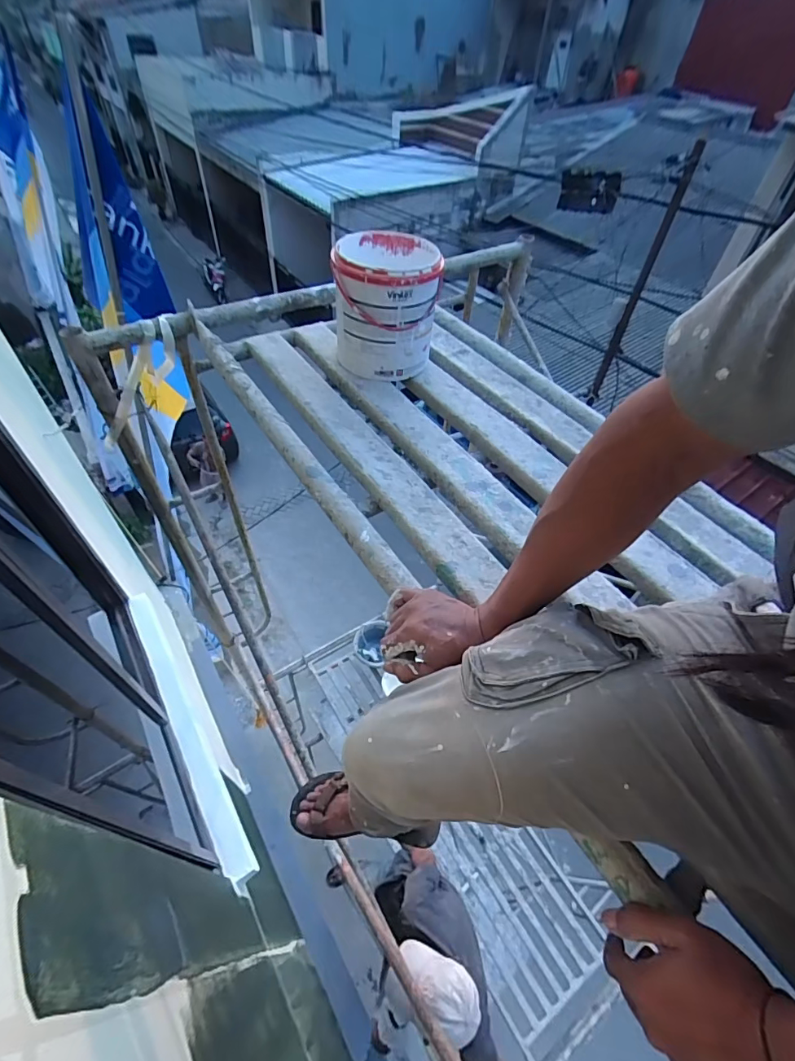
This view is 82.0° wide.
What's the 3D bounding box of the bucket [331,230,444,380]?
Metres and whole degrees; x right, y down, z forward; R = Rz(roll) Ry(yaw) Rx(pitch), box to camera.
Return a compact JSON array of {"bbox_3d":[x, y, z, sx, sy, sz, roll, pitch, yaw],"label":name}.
[{"bbox_3d":[-0.023,-0.403,0.832,0.177,0.191,0.205,-4,50,-8],"label":"bucket"}]

